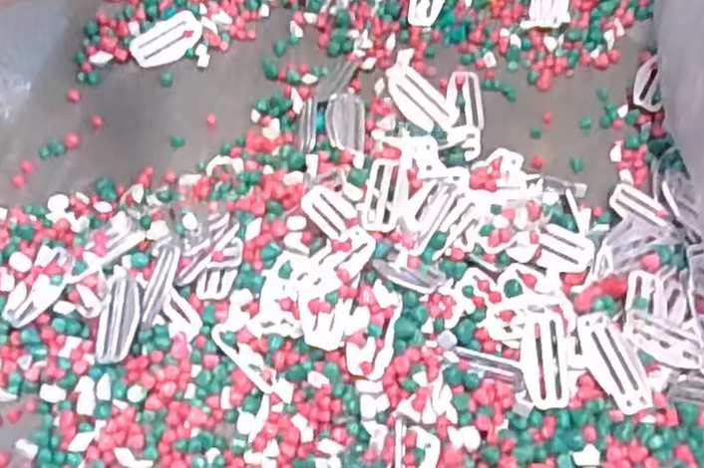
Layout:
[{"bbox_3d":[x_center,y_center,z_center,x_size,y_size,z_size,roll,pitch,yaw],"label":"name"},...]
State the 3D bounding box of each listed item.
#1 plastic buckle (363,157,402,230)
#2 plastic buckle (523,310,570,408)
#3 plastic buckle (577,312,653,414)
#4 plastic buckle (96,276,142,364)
[{"bbox_3d":[0.021,-0.029,0.513,0.022,0.005,0.063,3,60,11],"label":"plastic buckle"},{"bbox_3d":[0.124,0.080,0.478,0.028,0.010,0.062,0,85,1],"label":"plastic buckle"},{"bbox_3d":[0.168,0.082,0.475,0.030,0.007,0.065,-20,65,-10],"label":"plastic buckle"},{"bbox_3d":[-0.154,0.057,0.495,0.024,0.012,0.058,8,63,3],"label":"plastic buckle"}]

